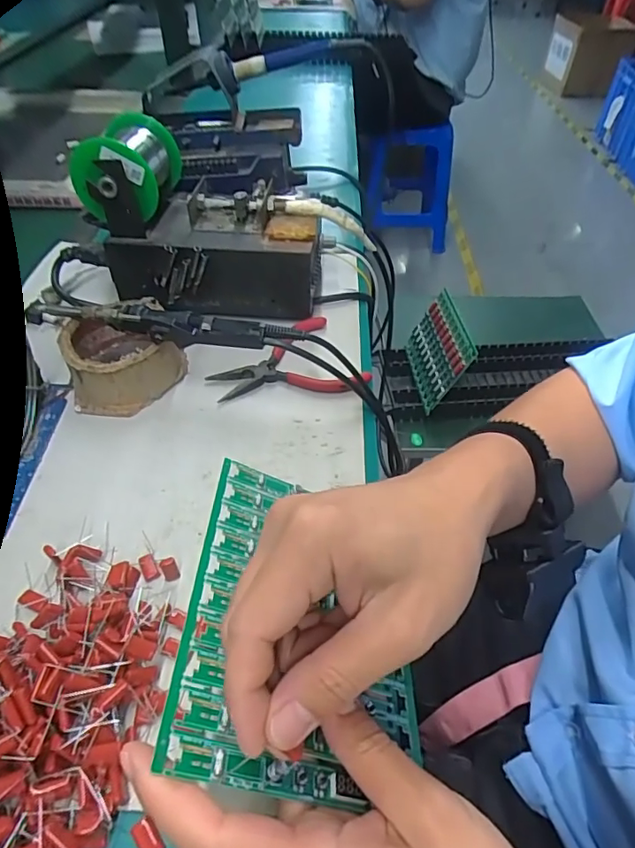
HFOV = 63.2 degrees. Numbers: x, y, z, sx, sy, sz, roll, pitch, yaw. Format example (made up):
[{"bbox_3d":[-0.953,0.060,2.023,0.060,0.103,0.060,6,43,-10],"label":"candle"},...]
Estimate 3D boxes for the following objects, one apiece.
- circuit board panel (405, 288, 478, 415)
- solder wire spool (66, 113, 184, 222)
[{"bbox_3d":[0.175,-0.107,0.758,0.009,0.118,0.152,14,44,-22],"label":"circuit board panel"},{"bbox_3d":[-0.162,-0.219,0.437,0.065,0.055,0.084,5,47,3],"label":"solder wire spool"}]

